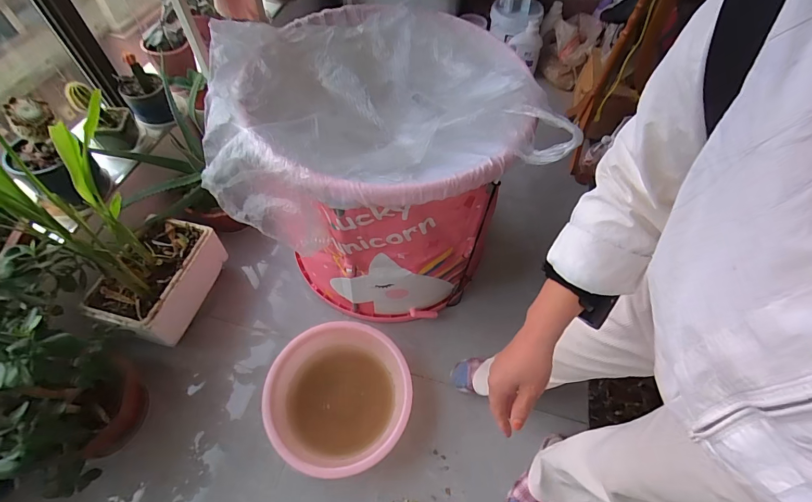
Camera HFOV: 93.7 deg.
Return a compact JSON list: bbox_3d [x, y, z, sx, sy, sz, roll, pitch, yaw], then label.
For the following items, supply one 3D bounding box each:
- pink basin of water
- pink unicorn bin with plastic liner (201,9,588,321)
[{"bbox_3d":[-0.178,0.396,1.038,0.355,0.138,0.363,1,57,-2],"label":"pink basin of water"},{"bbox_3d":[-0.085,-0.218,1.081,0.693,0.653,0.615,-4,58,-6],"label":"pink unicorn bin with plastic liner"}]

